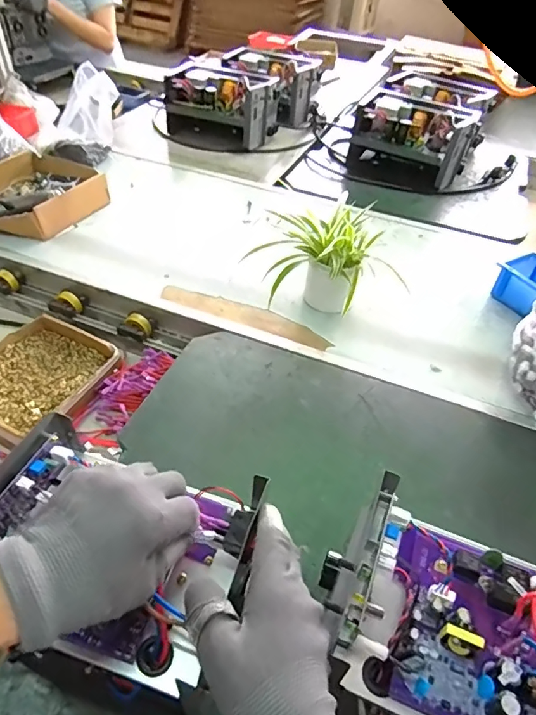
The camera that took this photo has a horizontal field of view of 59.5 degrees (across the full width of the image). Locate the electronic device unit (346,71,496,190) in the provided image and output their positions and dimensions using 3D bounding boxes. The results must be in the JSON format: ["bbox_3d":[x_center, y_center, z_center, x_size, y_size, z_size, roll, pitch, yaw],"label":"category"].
[{"bbox_3d":[0.435,-0.636,1.307,0.290,0.168,0.418,24,48,18],"label":"electronic device unit"}]

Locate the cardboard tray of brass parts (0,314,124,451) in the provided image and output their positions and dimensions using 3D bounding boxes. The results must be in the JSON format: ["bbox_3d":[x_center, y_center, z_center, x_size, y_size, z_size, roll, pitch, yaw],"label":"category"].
[{"bbox_3d":[-0.377,0.030,0.759,0.196,0.035,0.223,24,48,18],"label":"cardboard tray of brass parts"}]

